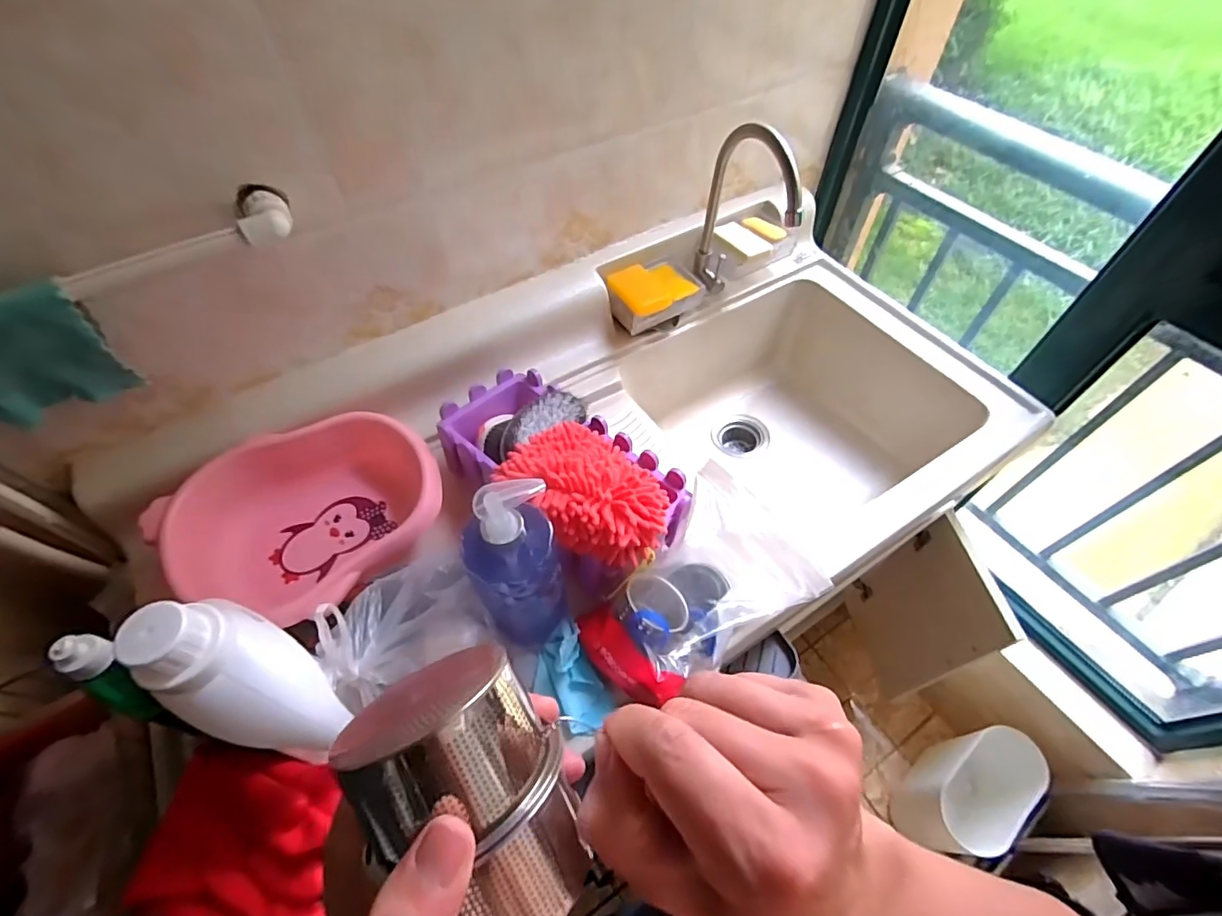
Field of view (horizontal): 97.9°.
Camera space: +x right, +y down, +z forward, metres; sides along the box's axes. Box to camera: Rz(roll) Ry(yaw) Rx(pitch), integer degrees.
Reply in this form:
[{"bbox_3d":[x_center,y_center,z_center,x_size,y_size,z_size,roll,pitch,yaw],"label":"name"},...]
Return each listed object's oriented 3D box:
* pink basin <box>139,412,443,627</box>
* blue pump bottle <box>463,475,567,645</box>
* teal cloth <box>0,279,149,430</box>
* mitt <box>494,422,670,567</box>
[{"bbox_3d":[-0.350,0.070,0.641,0.242,0.113,0.277,33,62,22],"label":"pink basin"},{"bbox_3d":[-0.089,0.103,0.511,0.086,0.229,0.076,-27,59,-17],"label":"blue pump bottle"},{"bbox_3d":[-0.553,-0.088,0.497,0.137,0.120,0.029,-18,57,-11],"label":"teal cloth"},{"bbox_3d":[-0.015,0.028,0.578,0.152,0.093,0.177,-39,63,-23],"label":"mitt"}]

